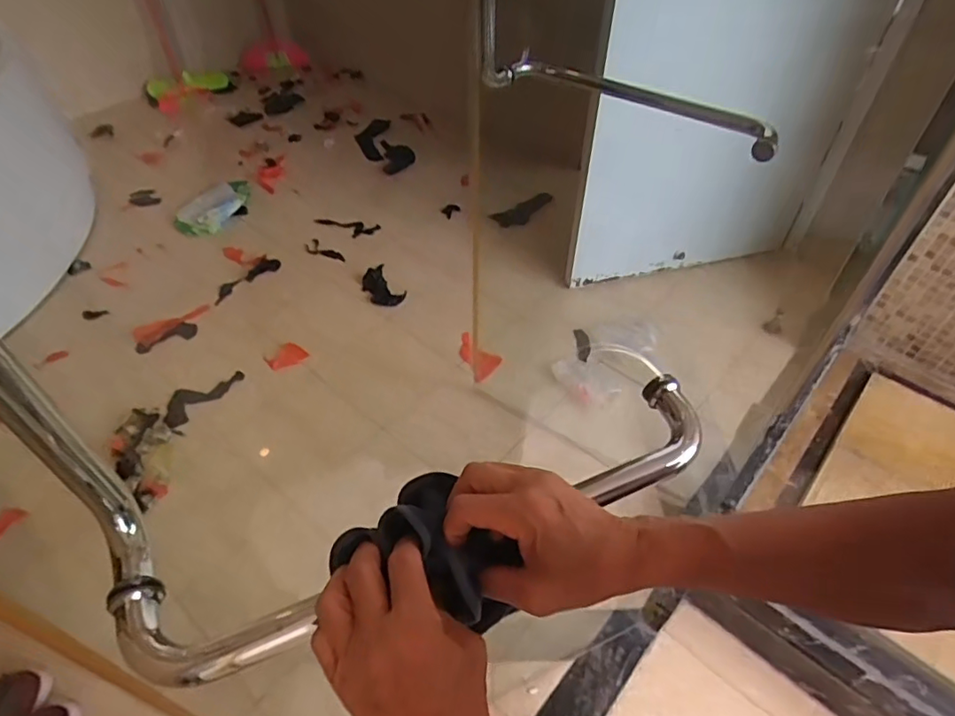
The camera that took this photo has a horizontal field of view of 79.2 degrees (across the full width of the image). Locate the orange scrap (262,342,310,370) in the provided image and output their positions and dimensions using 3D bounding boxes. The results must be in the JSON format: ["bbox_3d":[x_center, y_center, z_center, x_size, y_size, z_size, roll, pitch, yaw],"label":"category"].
[{"bbox_3d":[-0.479,-0.003,1.443,0.075,0.016,0.087,31,55,24],"label":"orange scrap"}]

